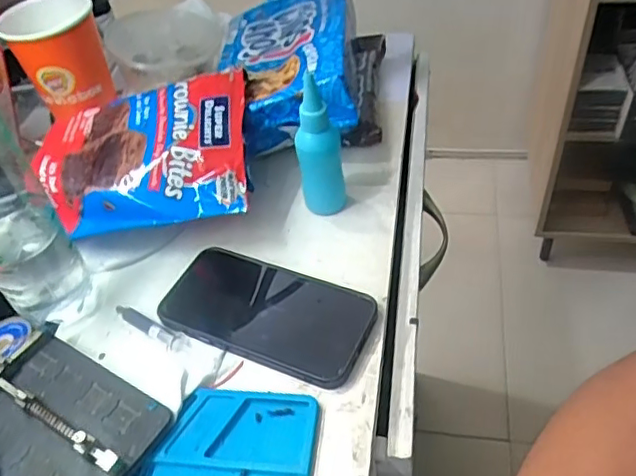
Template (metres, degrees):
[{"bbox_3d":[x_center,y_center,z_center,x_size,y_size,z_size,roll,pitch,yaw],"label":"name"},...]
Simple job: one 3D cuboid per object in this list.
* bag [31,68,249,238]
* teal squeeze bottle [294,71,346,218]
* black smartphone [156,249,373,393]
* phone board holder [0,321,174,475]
[{"bbox_3d":[-0.152,-0.070,0.500,0.188,0.066,0.134,-3,46,2],"label":"bag"},{"bbox_3d":[0.002,-0.067,0.458,0.028,0.113,0.034,-27,48,-17],"label":"teal squeeze bottle"},{"bbox_3d":[-0.037,0.050,0.418,0.146,0.010,0.075,14,50,21],"label":"black smartphone"},{"bbox_3d":[-0.163,0.111,0.366,0.125,0.016,0.088,22,53,27],"label":"phone board holder"}]

